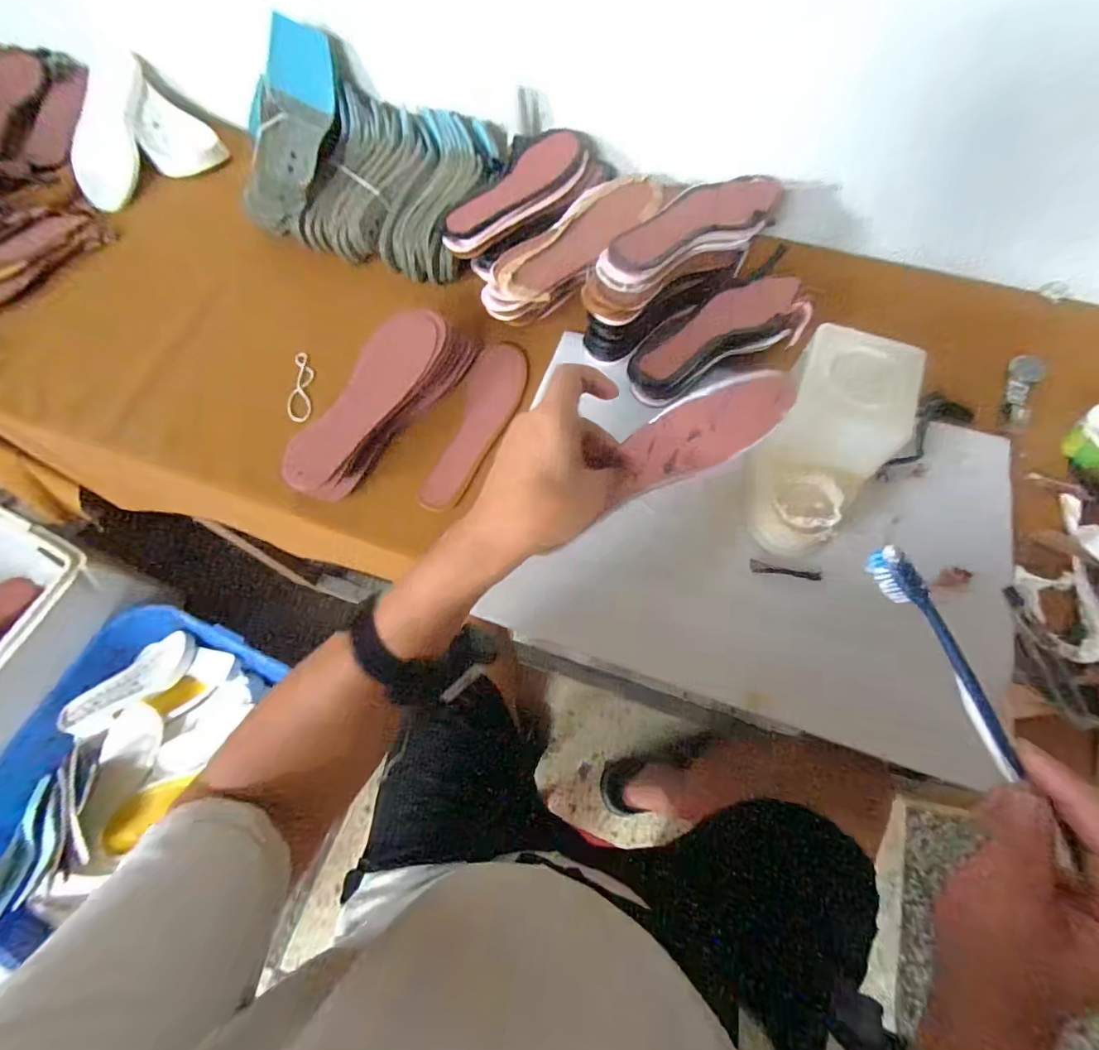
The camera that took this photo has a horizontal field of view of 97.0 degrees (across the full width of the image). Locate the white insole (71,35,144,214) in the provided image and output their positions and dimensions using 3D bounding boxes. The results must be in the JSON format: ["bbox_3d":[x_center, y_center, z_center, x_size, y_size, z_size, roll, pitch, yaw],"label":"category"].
[{"bbox_3d":[-0.668,-0.609,0.741,0.072,0.021,0.272,3,81,-23],"label":"white insole"}]

